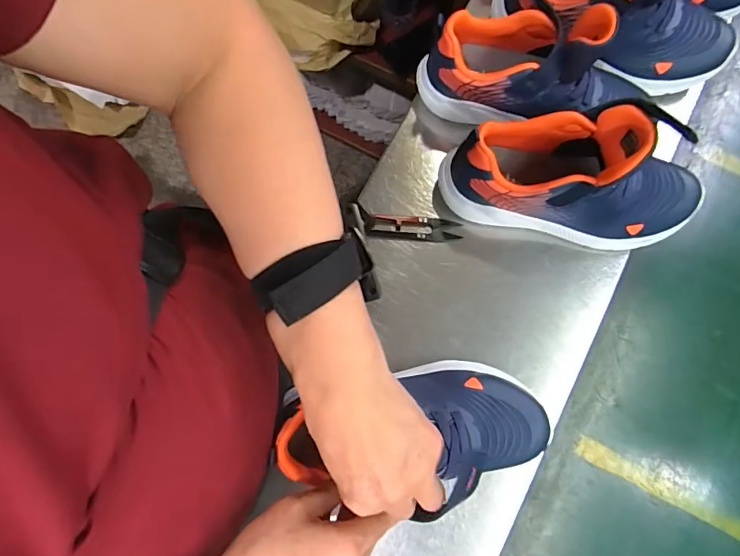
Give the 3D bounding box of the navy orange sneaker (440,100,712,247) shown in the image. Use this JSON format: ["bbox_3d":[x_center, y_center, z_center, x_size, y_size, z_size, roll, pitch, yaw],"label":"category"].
[{"bbox_3d":[0.189,-0.088,0.410,0.233,0.134,0.084,13,81,-1],"label":"navy orange sneaker"}]

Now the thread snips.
[{"bbox_3d":[0.043,-0.050,0.464,0.093,0.007,0.025,5,79,4],"label":"thread snips"}]

